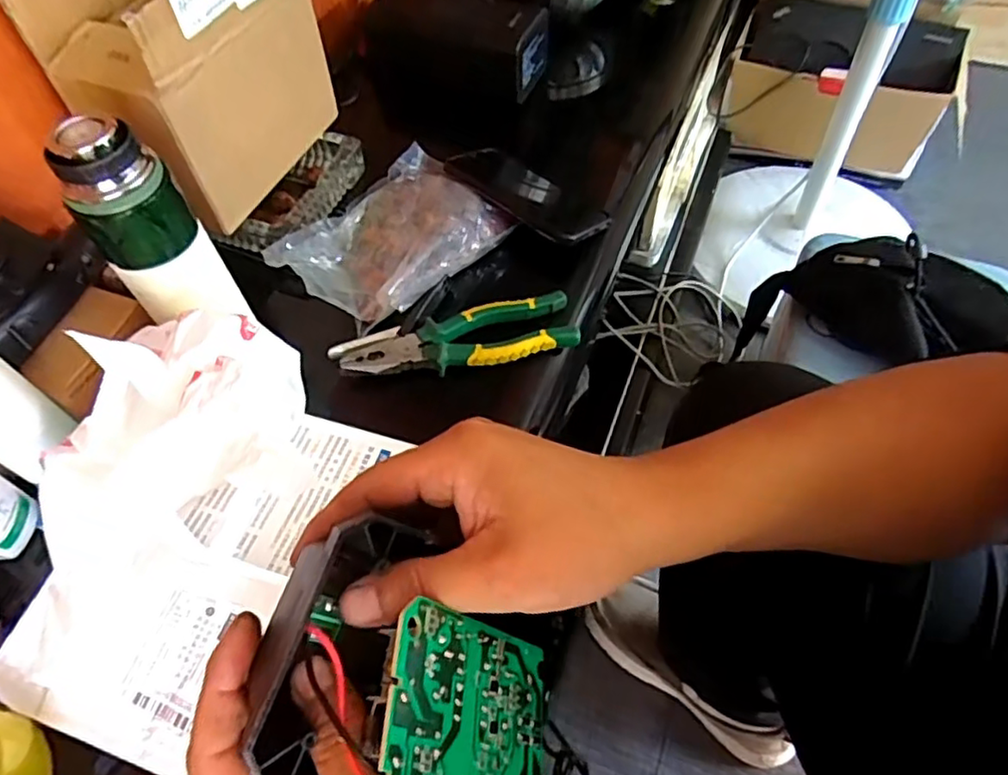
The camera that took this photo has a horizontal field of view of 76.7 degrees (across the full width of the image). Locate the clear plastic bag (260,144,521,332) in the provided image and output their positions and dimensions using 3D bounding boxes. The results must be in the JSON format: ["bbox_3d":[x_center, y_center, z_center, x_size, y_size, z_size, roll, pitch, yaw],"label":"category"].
[{"bbox_3d":[-0.086,-0.147,0.576,0.146,0.042,0.217,22,61,18],"label":"clear plastic bag"}]

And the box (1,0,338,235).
[{"bbox_3d":[-0.254,-0.269,0.536,0.123,0.178,0.187,15,59,14],"label":"box"}]

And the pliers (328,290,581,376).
[{"bbox_3d":[-0.039,-0.038,0.529,0.197,0.019,0.051,-14,56,-5],"label":"pliers"}]

